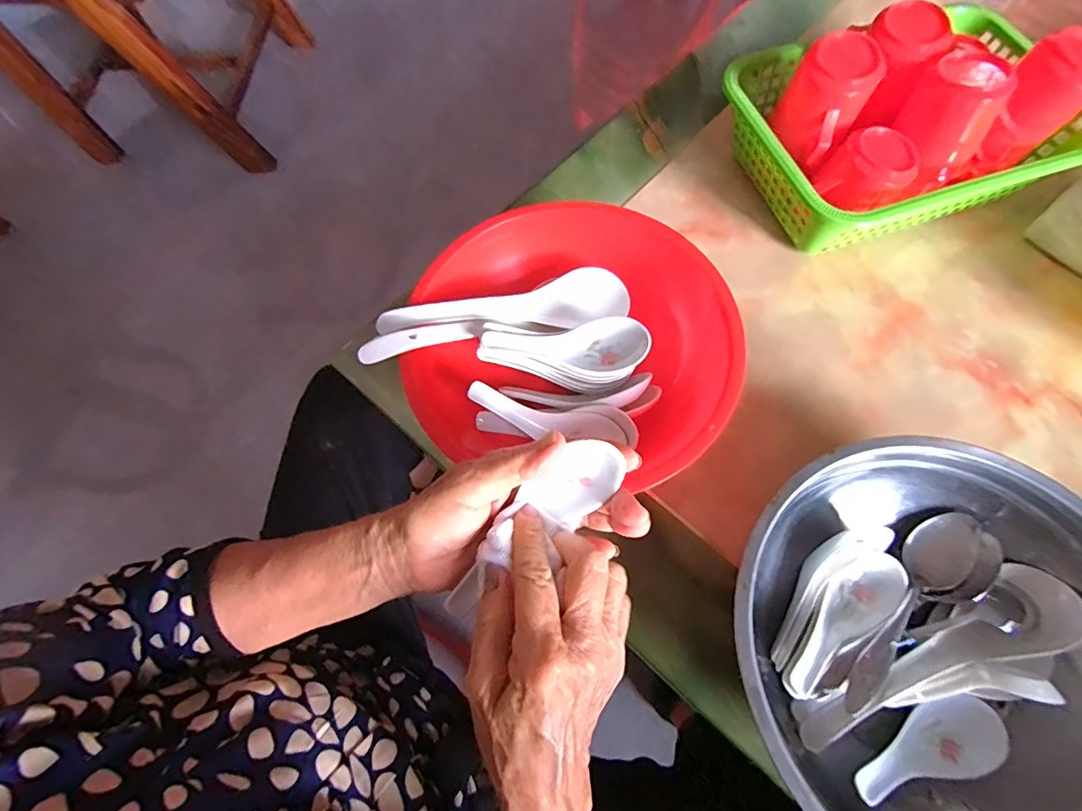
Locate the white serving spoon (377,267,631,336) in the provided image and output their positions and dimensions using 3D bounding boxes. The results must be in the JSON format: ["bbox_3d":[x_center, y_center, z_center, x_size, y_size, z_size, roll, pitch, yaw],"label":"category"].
[{"bbox_3d":[-0.024,-0.081,0.393,0.205,0.029,0.041,-11,67,-21],"label":"white serving spoon"}]

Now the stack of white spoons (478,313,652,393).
[{"bbox_3d":[0.018,-0.044,0.379,0.130,0.040,0.053,-8,68,-1],"label":"stack of white spoons"}]

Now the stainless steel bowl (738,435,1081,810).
[{"bbox_3d":[0.248,0.161,0.310,0.250,0.070,0.243,-1,68,2],"label":"stainless steel bowl"}]

